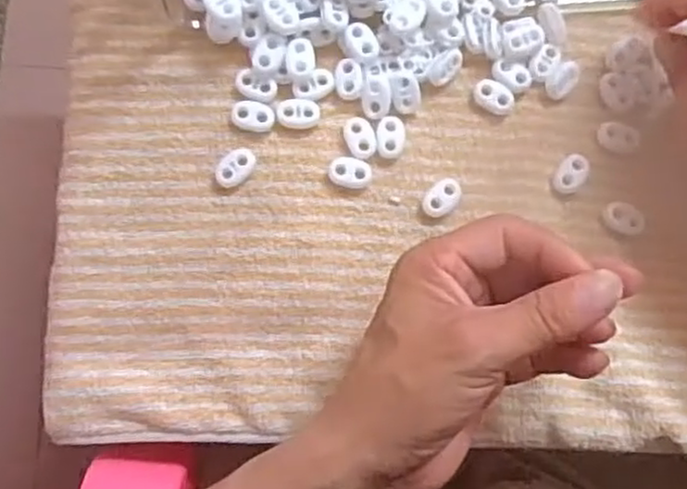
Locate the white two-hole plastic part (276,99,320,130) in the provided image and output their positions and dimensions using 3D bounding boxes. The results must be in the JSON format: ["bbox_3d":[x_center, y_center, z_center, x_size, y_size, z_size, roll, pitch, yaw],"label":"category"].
[{"bbox_3d":[-0.023,-0.068,0.372,0.022,0.004,0.016,4,81,-2],"label":"white two-hole plastic part"}]

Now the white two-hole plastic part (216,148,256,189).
[{"bbox_3d":[-0.056,-0.040,0.368,0.015,0.007,0.023,39,81,3],"label":"white two-hole plastic part"}]

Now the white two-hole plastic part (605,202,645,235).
[{"bbox_3d":[0.146,-0.014,0.373,0.022,0.007,0.015,42,82,4],"label":"white two-hole plastic part"}]

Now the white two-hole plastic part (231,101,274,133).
[{"bbox_3d":[-0.047,-0.066,0.374,0.022,0.004,0.015,17,81,0],"label":"white two-hole plastic part"}]

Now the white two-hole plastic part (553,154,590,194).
[{"bbox_3d":[0.120,-0.037,0.375,0.016,0.006,0.022,35,81,3],"label":"white two-hole plastic part"}]

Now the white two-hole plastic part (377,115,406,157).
[{"bbox_3d":[0.025,-0.056,0.373,0.015,0.004,0.022,3,81,-2],"label":"white two-hole plastic part"}]

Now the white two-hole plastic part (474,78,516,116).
[{"bbox_3d":[0.080,-0.078,0.380,0.022,0.005,0.016,39,81,3],"label":"white two-hole plastic part"}]

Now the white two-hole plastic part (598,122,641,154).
[{"bbox_3d":[0.146,-0.056,0.379,0.022,0.004,0.015,14,81,-1],"label":"white two-hole plastic part"}]

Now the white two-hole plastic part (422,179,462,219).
[{"bbox_3d":[0.051,-0.024,0.371,0.023,0.005,0.015,-40,85,-8],"label":"white two-hole plastic part"}]

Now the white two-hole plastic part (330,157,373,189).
[{"bbox_3d":[0.004,-0.037,0.371,0.022,0.004,0.016,8,81,-2],"label":"white two-hole plastic part"}]

